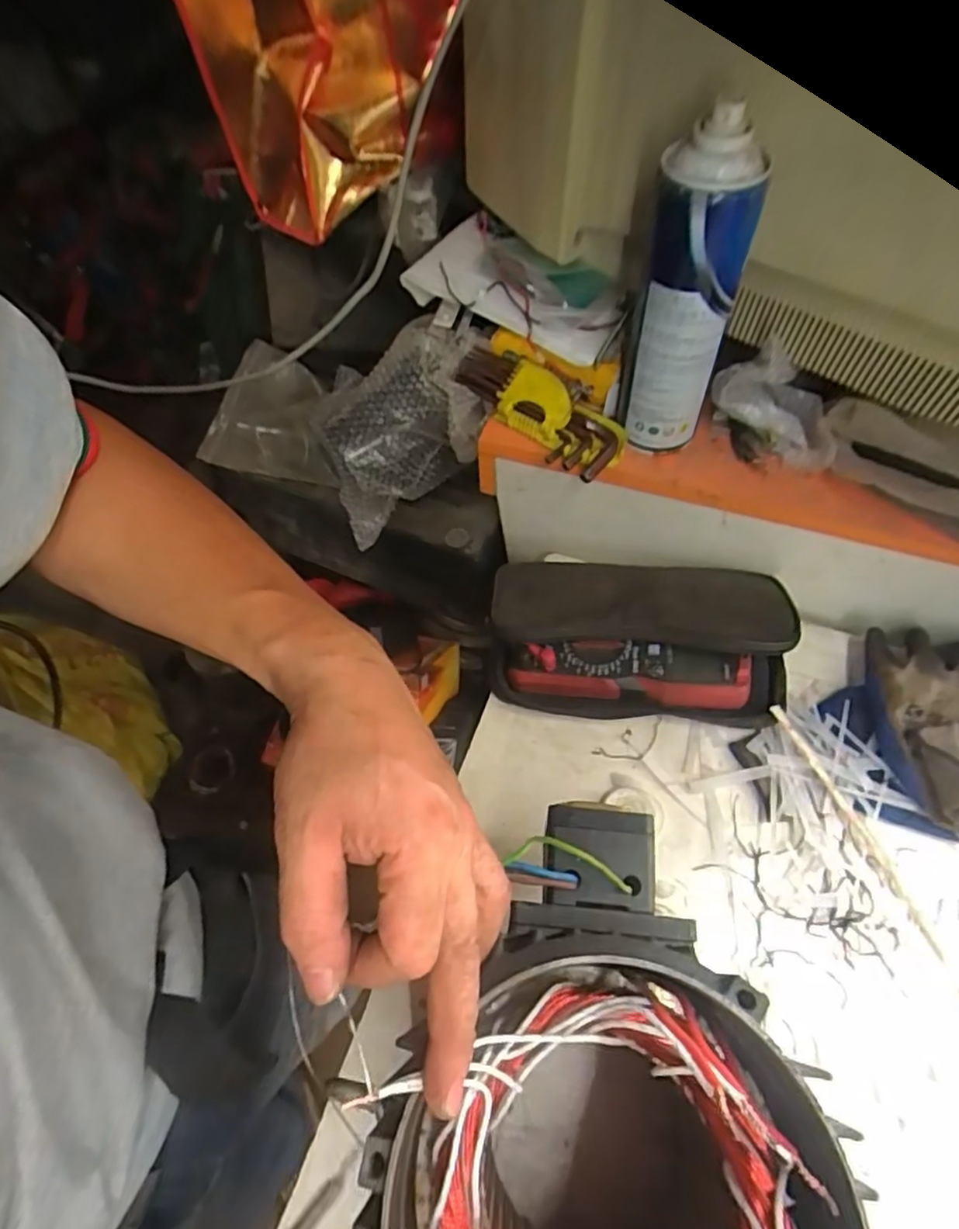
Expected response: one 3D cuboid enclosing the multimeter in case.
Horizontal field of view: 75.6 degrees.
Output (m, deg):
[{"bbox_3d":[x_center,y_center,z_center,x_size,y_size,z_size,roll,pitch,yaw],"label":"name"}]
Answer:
[{"bbox_3d":[0.125,0.011,0.506,0.231,0.076,0.136,3,59,6],"label":"multimeter in case"}]

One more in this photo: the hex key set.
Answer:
[{"bbox_3d":[0.050,-0.181,0.523,0.059,0.035,0.167,-40,65,-19],"label":"hex key set"}]

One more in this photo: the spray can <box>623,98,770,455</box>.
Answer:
[{"bbox_3d":[0.140,-0.211,0.424,0.063,0.208,0.054,12,61,11],"label":"spray can"}]

